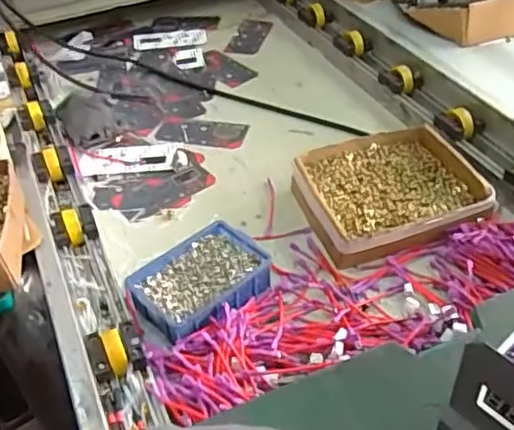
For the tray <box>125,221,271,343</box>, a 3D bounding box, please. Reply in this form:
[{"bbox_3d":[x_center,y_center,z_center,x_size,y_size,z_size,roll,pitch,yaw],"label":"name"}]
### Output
[{"bbox_3d":[-0.063,0.081,0.694,0.150,0.049,0.102,-31,48,-27],"label":"tray"}]

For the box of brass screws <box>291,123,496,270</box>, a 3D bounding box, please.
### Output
[{"bbox_3d":[0.173,-0.034,0.807,0.230,0.050,0.202,-12,42,-9],"label":"box of brass screws"}]

